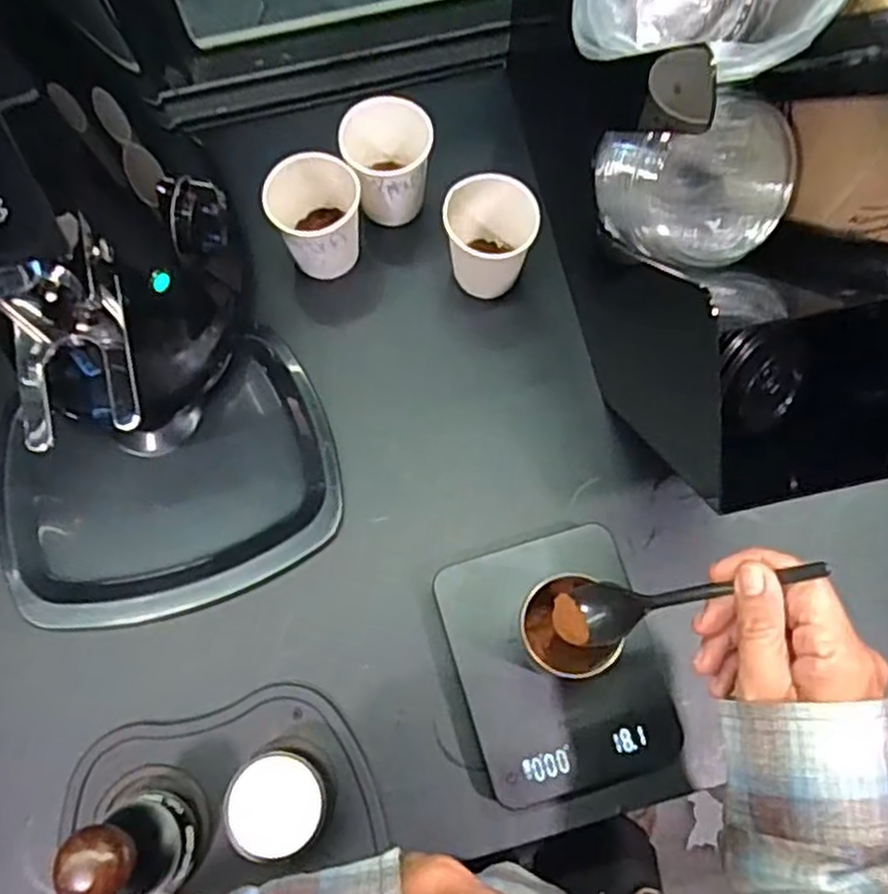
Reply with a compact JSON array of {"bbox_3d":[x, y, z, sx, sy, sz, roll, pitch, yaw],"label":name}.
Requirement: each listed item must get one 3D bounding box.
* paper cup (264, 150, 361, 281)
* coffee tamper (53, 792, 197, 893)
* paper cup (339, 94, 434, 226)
[{"bbox_3d":[-0.094,-0.171,0.574,0.065,0.083,0.063,0,74,-1],"label":"paper cup"},{"bbox_3d":[-0.182,0.234,0.439,0.048,0.097,0.046,0,74,-1],"label":"coffee tamper"},{"bbox_3d":[-0.041,-0.220,0.592,0.066,0.078,0.069,0,74,-1],"label":"paper cup"}]

